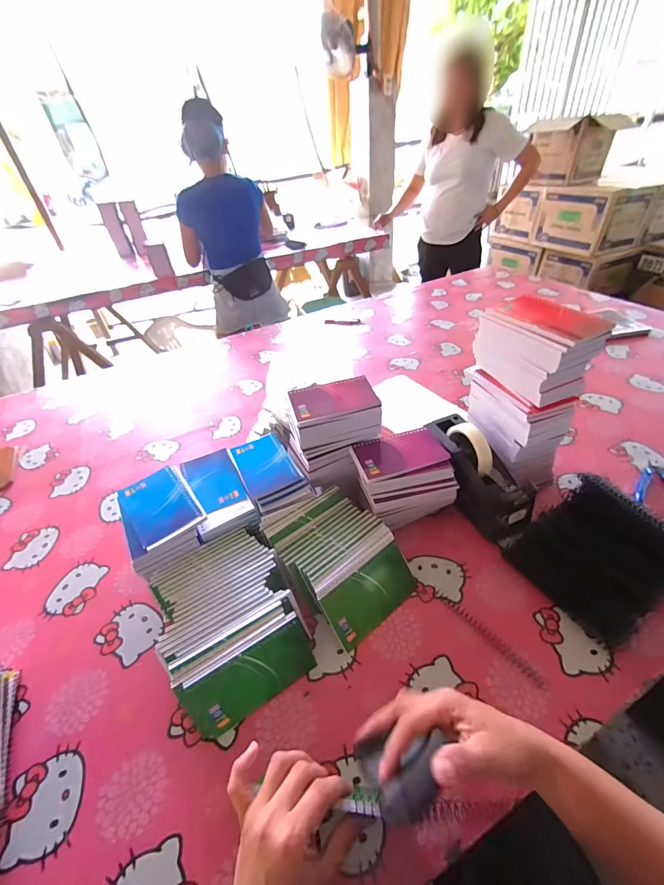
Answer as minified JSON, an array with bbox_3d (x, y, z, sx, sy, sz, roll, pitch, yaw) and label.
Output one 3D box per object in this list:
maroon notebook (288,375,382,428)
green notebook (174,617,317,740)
[{"bbox_3d":[0.003,-0.066,0.556,0.129,0.010,0.075,-12,54,-10],"label":"maroon notebook"},{"bbox_3d":[-0.089,0.267,0.402,0.140,0.080,0.011,-24,20,-18],"label":"green notebook"}]

